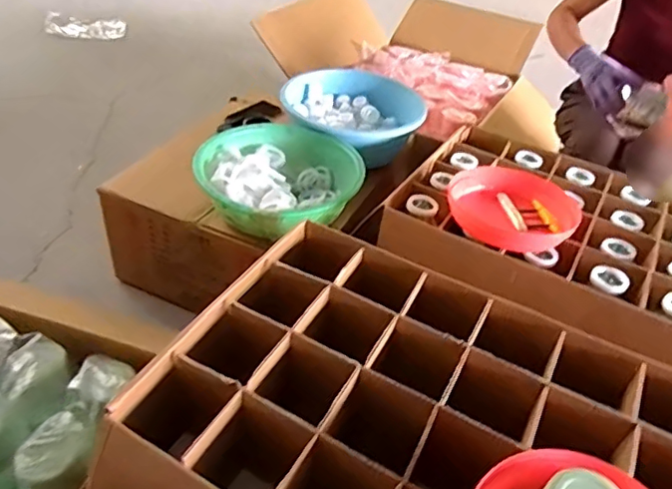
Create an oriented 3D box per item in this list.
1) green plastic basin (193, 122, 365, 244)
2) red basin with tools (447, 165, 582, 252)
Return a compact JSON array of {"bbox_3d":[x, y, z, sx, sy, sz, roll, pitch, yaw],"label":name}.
[{"bbox_3d":[-0.126,-0.148,1.225,0.352,0.104,0.352,4,39,-3],"label":"green plastic basin"},{"bbox_3d":[0.355,-0.085,1.081,0.224,0.055,0.291,27,43,23],"label":"red basin with tools"}]

